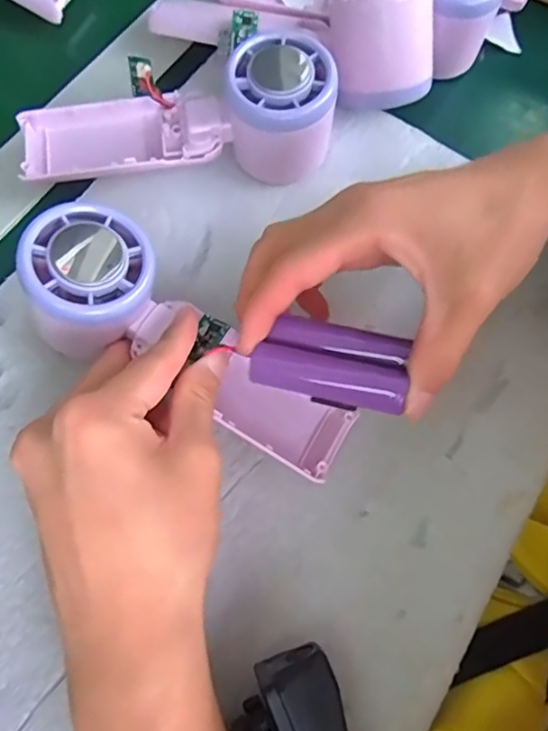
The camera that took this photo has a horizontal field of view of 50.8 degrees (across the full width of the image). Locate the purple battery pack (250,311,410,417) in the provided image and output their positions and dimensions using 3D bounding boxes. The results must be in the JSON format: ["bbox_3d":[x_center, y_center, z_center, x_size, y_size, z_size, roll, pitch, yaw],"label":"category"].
[{"bbox_3d":[0.024,-0.003,0.243,0.062,0.016,0.036,16,72,3],"label":"purple battery pack"}]

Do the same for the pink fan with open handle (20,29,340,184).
[{"bbox_3d":[-0.052,-0.130,0.303,0.157,0.056,0.056,-2,73,-4],"label":"pink fan with open handle"}]

